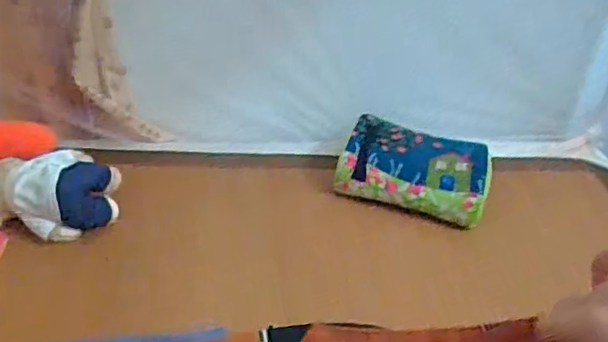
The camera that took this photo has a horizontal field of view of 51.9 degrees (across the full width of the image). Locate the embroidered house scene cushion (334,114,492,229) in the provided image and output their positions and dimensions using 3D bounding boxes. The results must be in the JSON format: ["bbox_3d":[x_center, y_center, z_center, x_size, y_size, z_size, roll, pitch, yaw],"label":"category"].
[{"bbox_3d":[0.264,-0.010,1.488,0.344,0.099,0.225,14,35,12],"label":"embroidered house scene cushion"}]

